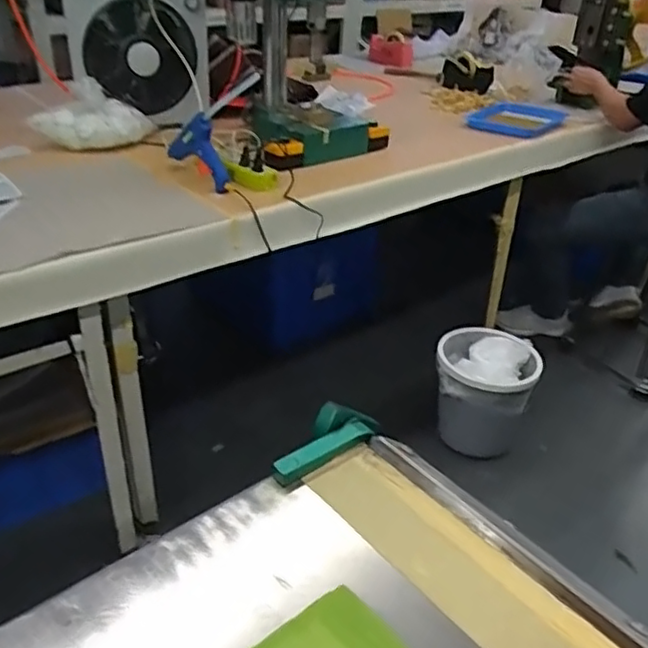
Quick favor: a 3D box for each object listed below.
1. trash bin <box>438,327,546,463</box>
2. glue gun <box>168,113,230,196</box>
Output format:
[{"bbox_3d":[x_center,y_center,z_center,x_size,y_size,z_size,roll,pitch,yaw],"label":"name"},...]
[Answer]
[{"bbox_3d":[0.435,0.199,1.783,0.270,0.261,0.295,11,34,14],"label":"trash bin"},{"bbox_3d":[-0.263,-0.367,1.335,0.039,0.130,0.191,-22,40,-33],"label":"glue gun"}]

